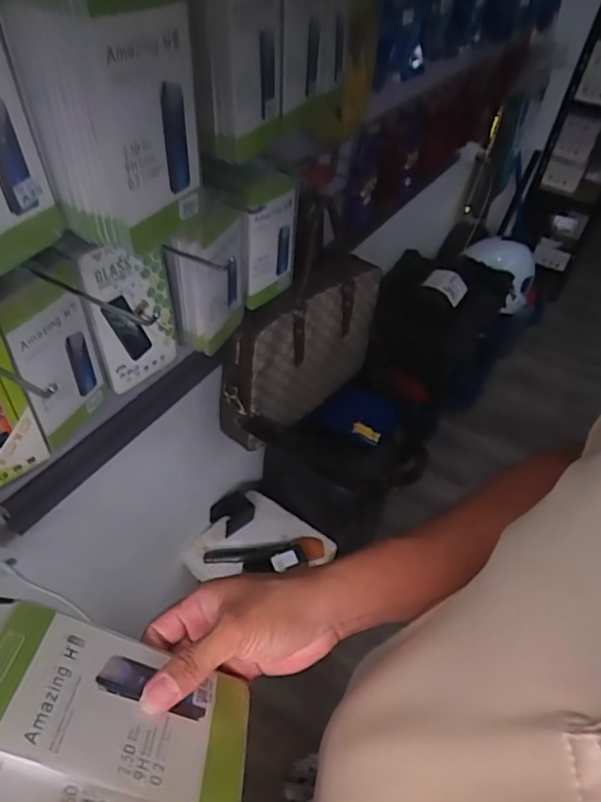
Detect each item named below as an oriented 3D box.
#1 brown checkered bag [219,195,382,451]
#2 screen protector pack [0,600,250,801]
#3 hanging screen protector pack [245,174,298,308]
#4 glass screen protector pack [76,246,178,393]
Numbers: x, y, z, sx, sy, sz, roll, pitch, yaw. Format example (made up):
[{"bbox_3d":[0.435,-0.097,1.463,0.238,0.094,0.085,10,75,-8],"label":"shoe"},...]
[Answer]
[{"bbox_3d":[0.011,-0.126,0.903,0.098,0.347,0.353,28,49,21],"label":"brown checkered bag"},{"bbox_3d":[-0.109,0.182,0.322,0.170,0.005,0.085,28,24,-13],"label":"screen protector pack"},{"bbox_3d":[-0.033,-0.193,0.657,0.011,0.153,0.100,30,51,24],"label":"hanging screen protector pack"},{"bbox_3d":[-0.164,-0.084,0.532,0.010,0.155,0.091,34,51,25],"label":"glass screen protector pack"}]

